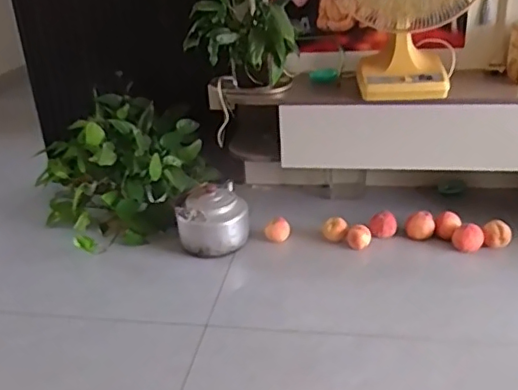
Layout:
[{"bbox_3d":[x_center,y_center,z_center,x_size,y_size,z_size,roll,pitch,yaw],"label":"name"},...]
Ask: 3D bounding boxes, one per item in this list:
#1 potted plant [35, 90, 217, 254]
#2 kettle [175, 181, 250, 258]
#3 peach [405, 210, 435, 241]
[{"bbox_3d":[-0.416,-0.097,1.797,0.489,0.335,0.490,-18,29,-27],"label":"potted plant"},{"bbox_3d":[-0.129,0.069,1.617,0.197,0.158,0.176,-4,26,-1],"label":"kettle"},{"bbox_3d":[0.451,0.086,1.620,0.079,0.085,0.067,3,27,14],"label":"peach"}]

